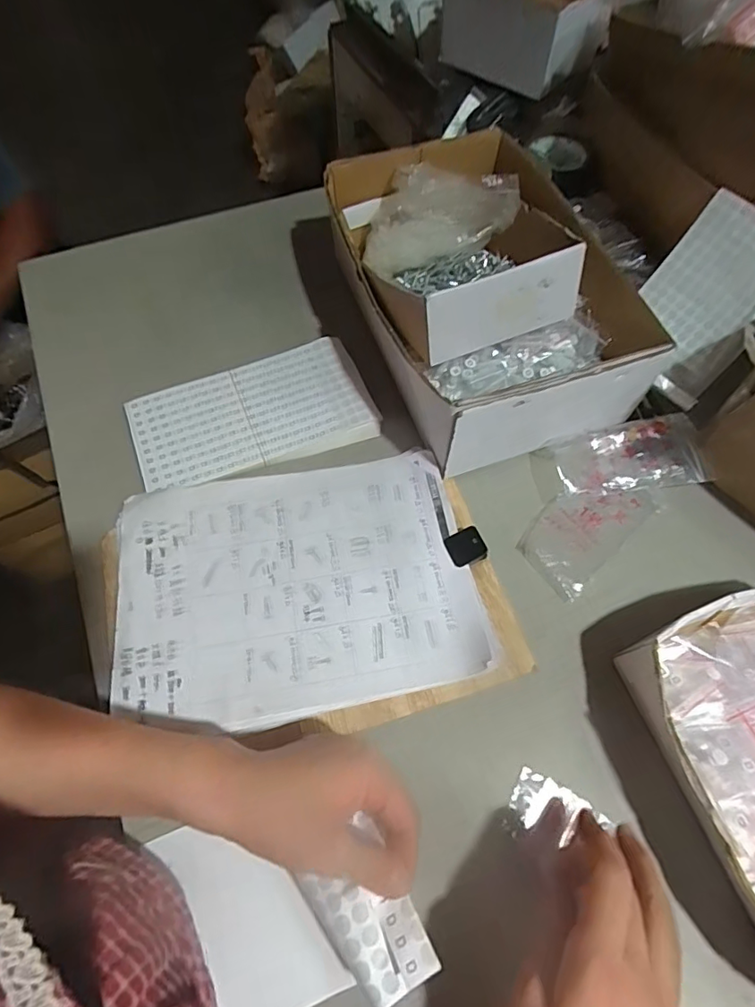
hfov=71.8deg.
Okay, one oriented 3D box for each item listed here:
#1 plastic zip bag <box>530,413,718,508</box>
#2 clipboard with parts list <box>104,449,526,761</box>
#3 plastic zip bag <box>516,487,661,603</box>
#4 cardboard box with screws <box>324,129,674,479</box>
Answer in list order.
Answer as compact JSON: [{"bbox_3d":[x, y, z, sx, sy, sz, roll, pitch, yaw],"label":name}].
[{"bbox_3d":[0.222,-0.041,0.481,0.150,0.015,0.067,-10,72,4],"label":"plastic zip bag"},{"bbox_3d":[-0.060,0.072,0.440,0.314,0.023,0.222,-12,64,-4],"label":"clipboard with parts list"},{"bbox_3d":[0.186,0.019,0.465,0.125,0.013,0.069,-39,68,-16],"label":"plastic zip bag"},{"bbox_3d":[0.098,-0.200,0.498,0.218,0.124,0.300,-15,64,-5],"label":"cardboard box with screws"}]

